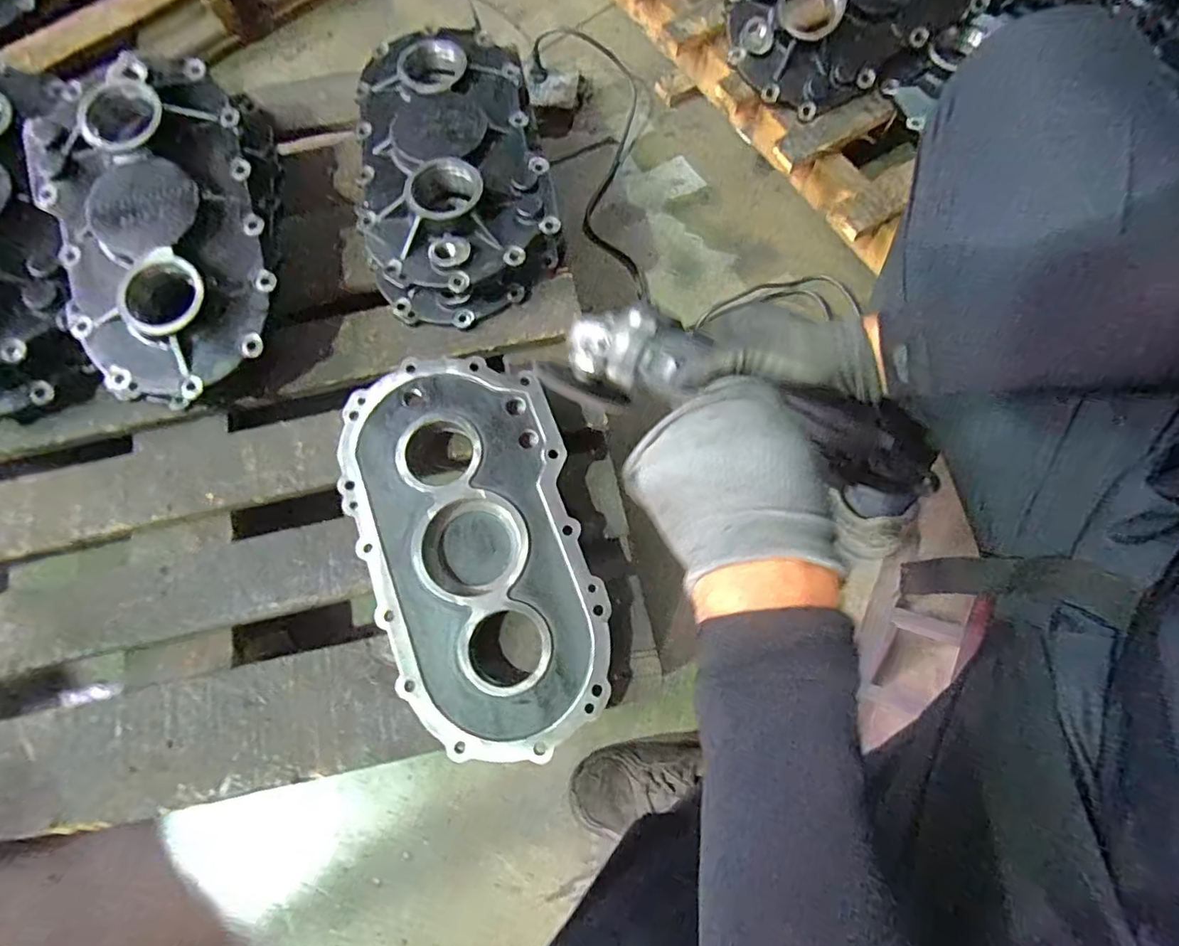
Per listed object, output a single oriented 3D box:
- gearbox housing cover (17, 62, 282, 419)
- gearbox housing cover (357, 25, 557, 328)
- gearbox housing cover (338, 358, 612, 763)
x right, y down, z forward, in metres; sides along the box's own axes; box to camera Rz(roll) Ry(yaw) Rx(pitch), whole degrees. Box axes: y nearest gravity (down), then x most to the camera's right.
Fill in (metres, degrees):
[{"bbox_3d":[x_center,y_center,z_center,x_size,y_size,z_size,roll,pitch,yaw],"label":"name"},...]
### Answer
[{"bbox_3d":[-0.478,-0.277,0.618,0.226,0.083,0.384,-15,74,-4],"label":"gearbox housing cover"},{"bbox_3d":[-0.173,-0.387,0.705,0.233,0.095,0.395,-13,74,-3],"label":"gearbox housing cover"},{"bbox_3d":[-0.115,0.075,0.584,0.220,0.048,0.395,-19,74,-5],"label":"gearbox housing cover"}]

